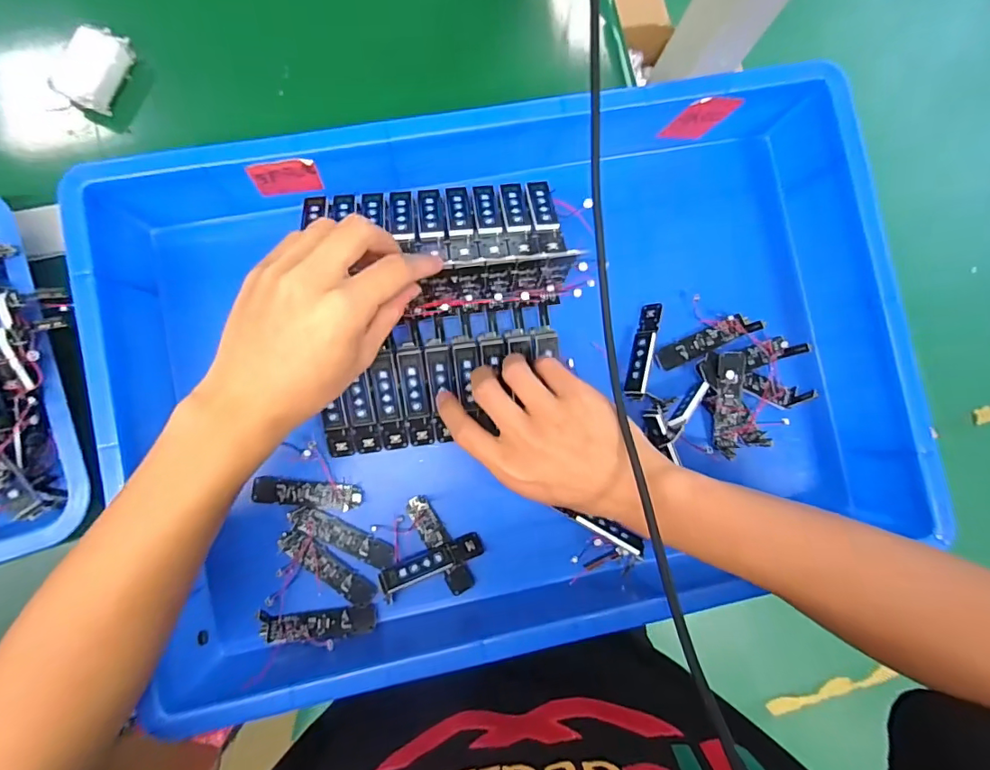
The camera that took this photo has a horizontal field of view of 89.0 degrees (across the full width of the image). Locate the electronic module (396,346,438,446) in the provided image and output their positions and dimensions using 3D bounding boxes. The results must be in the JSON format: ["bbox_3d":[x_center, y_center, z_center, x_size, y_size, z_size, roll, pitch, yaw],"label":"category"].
[{"bbox_3d":[-0.059,0.010,0.381,0.019,0.005,0.077,-9,112,-4],"label":"electronic module"}]

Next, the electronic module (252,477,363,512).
[{"bbox_3d":[-0.140,0.083,0.379,0.078,0.007,0.019,7,85,-3],"label":"electronic module"}]

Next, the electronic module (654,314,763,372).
[{"bbox_3d":[0.174,-0.037,0.408,0.087,0.011,0.020,-24,87,-5],"label":"electronic module"}]

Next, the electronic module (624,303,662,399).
[{"bbox_3d":[0.116,-0.028,0.397,0.014,0.019,0.078,14,84,-2],"label":"electronic module"}]

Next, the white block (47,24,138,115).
[{"bbox_3d":[-0.312,-0.247,0.393,0.031,0.022,0.062,27,84,-1],"label":"white block"}]

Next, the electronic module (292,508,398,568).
[{"bbox_3d":[-0.114,0.114,0.379,0.080,0.005,0.019,26,84,-1],"label":"electronic module"}]

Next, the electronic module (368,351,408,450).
[{"bbox_3d":[-0.080,0.013,0.378,0.020,0.004,0.076,-5,111,-4],"label":"electronic module"}]

